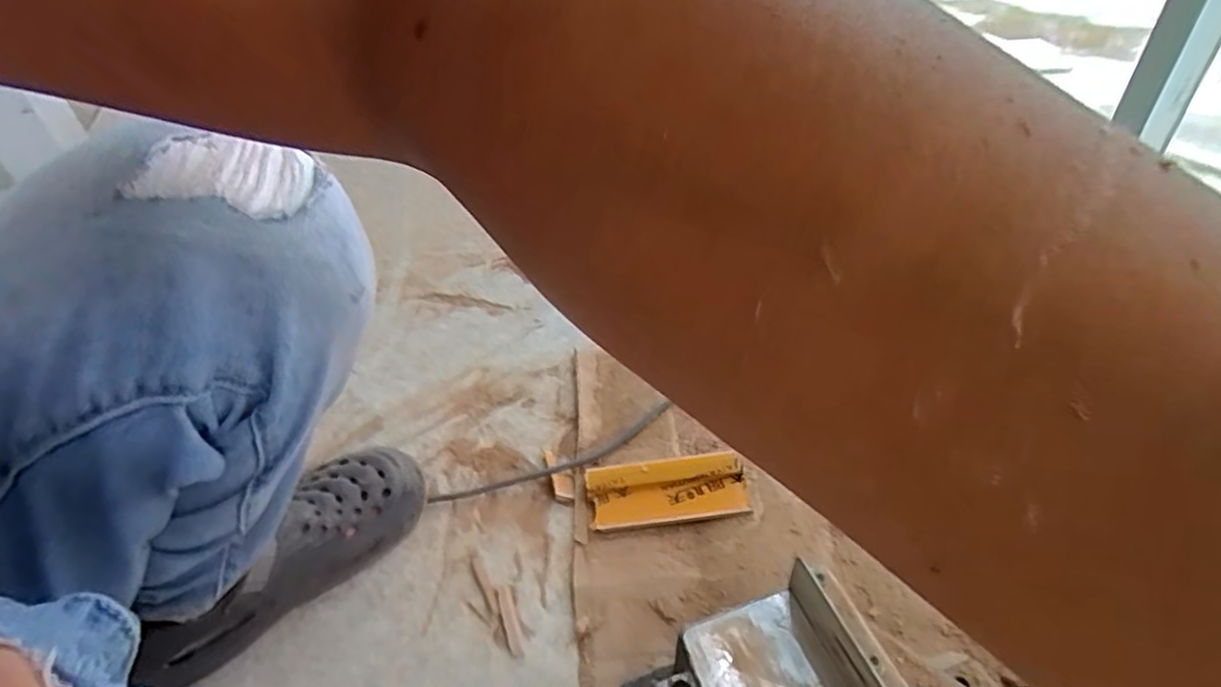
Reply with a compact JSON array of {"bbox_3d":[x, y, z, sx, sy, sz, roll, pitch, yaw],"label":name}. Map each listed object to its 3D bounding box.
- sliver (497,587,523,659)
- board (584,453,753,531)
[{"bbox_3d":[-0.095,0.259,0.573,0.012,0.004,0.067,-16,42,-9],"label":"sliver"},{"bbox_3d":[0.059,0.157,0.650,0.162,0.022,0.070,-5,41,3],"label":"board"}]

